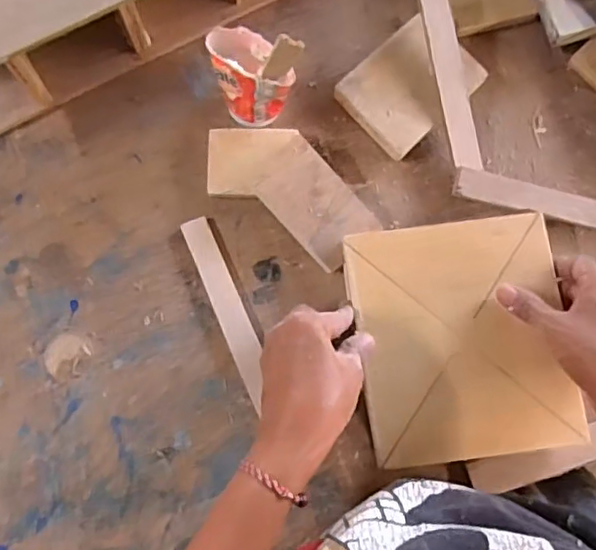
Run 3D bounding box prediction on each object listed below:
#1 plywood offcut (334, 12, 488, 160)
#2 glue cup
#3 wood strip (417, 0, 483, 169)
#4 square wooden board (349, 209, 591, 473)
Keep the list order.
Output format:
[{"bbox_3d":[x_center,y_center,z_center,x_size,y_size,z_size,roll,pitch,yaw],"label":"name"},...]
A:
[{"bbox_3d":[0.091,-0.154,0.478,0.106,0.022,0.077,-43,83,-9],"label":"plywood offcut"},{"bbox_3d":[-0.036,-0.147,0.441,0.045,0.068,0.059,-29,82,-7],"label":"glue cup"},{"bbox_3d":[0.119,-0.159,0.460,0.024,0.008,0.152,-14,94,-5],"label":"wood strip"},{"bbox_3d":[0.116,0.044,0.418,0.146,0.022,0.165,-7,83,-3],"label":"square wooden board"}]

